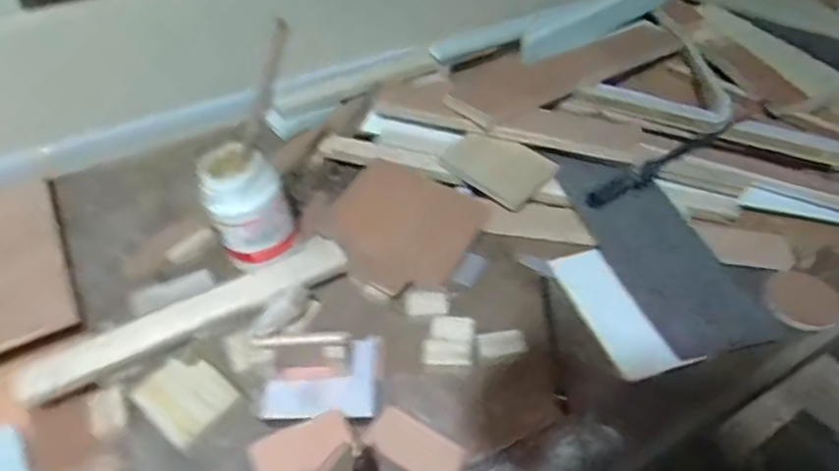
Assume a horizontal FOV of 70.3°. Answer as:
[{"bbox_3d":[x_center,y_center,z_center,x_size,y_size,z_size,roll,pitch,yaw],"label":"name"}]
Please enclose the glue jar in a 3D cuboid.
[{"bbox_3d":[-0.181,-0.028,0.632,0.074,0.132,0.079,1,46,-1],"label":"glue jar"}]

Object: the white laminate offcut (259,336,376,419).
[{"bbox_3d":[-0.091,0.132,0.564,0.102,0.006,0.081,8,58,-10],"label":"white laminate offcut"}]

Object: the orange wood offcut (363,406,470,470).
[{"bbox_3d":[-0.002,0.180,0.510,0.081,0.009,0.044,29,49,18],"label":"orange wood offcut"}]

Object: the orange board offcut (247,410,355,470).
[{"bbox_3d":[-0.099,0.181,0.505,0.083,0.004,0.043,-21,74,-11],"label":"orange board offcut"}]

